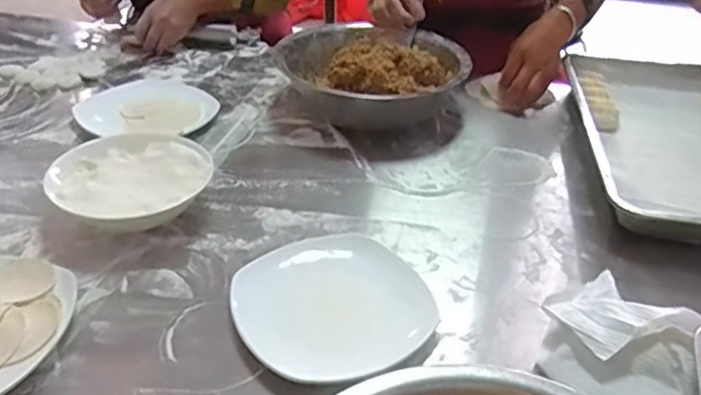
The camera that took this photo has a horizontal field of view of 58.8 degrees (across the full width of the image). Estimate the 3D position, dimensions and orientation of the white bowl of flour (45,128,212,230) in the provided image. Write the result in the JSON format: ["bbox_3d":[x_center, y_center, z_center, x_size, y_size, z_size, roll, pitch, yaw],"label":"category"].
[{"bbox_3d":[-0.242,-0.010,0.698,0.164,0.061,0.169,2,34,-1],"label":"white bowl of flour"}]

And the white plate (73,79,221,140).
[{"bbox_3d":[-0.292,-0.129,0.894,0.182,0.033,0.196,2,34,-1],"label":"white plate"}]

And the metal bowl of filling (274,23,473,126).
[{"bbox_3d":[0.040,-0.182,0.934,0.248,0.092,0.242,2,34,-1],"label":"metal bowl of filling"}]

